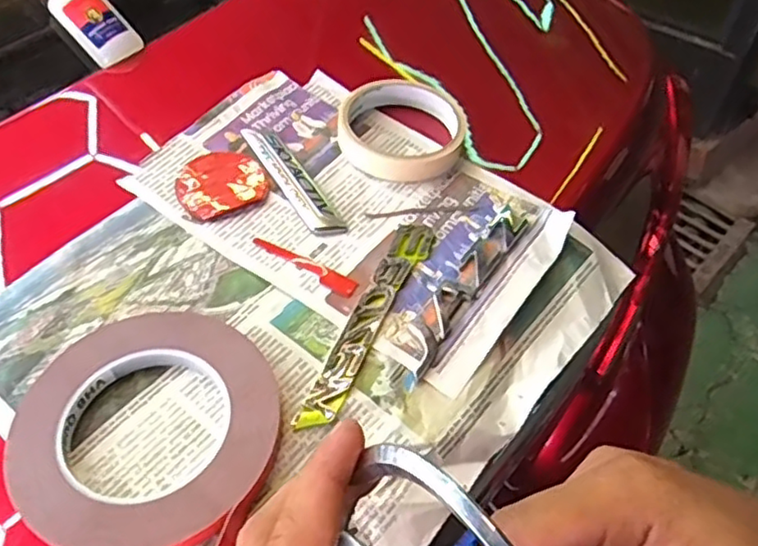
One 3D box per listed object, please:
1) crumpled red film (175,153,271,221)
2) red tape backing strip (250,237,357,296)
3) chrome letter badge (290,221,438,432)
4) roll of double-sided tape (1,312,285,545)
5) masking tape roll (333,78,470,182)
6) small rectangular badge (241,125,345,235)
[{"bbox_3d":[-0.103,-0.058,0.430,0.056,0.010,0.052,-23,54,-17],"label":"crumpled red film"},{"bbox_3d":[-0.045,-0.004,0.395,0.073,0.005,0.013,26,55,21],"label":"red tape backing strip"},{"bbox_3d":[-0.004,0.023,0.369,0.023,0.004,0.153,19,53,16],"label":"chrome letter badge"},{"bbox_3d":[-0.114,0.071,0.322,0.123,0.015,0.129,-1,50,1],"label":"roll of double-sided tape"},{"bbox_3d":[0.015,-0.103,0.458,0.085,0.024,0.085,-1,50,1],"label":"masking tape roll"},{"bbox_3d":[-0.058,-0.064,0.433,0.022,0.014,0.108,-27,55,-20],"label":"small rectangular badge"}]

